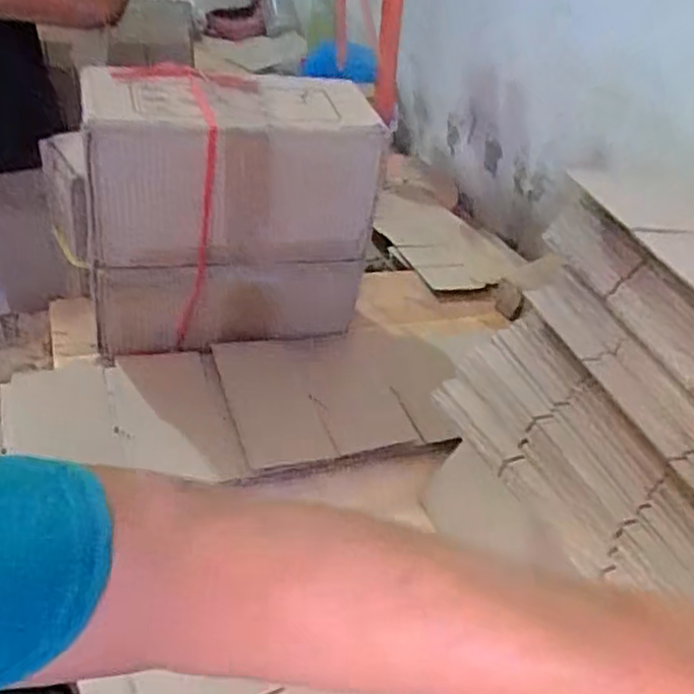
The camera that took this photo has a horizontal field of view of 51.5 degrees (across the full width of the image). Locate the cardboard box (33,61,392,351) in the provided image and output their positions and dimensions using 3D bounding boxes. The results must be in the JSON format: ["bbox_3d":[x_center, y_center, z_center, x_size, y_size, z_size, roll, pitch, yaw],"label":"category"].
[{"bbox_3d":[-0.126,-0.129,0.746,0.291,0.276,0.125,-9,40,-19],"label":"cardboard box"}]

